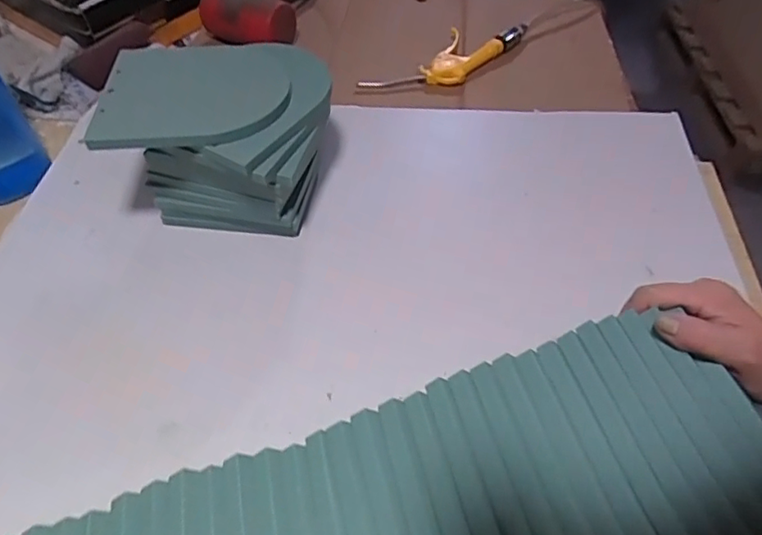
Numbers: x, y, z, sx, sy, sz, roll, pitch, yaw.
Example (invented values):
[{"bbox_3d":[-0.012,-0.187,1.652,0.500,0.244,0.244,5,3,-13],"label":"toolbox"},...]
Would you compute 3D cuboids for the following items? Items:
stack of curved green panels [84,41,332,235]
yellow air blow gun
[{"bbox_3d":[-0.162,-0.129,0.580,0.203,0.129,0.176,7,53,6],"label":"stack of curved green panels"},{"bbox_3d":[0.098,-0.307,0.819,0.276,0.033,0.092,-38,61,-25],"label":"yellow air blow gun"}]

